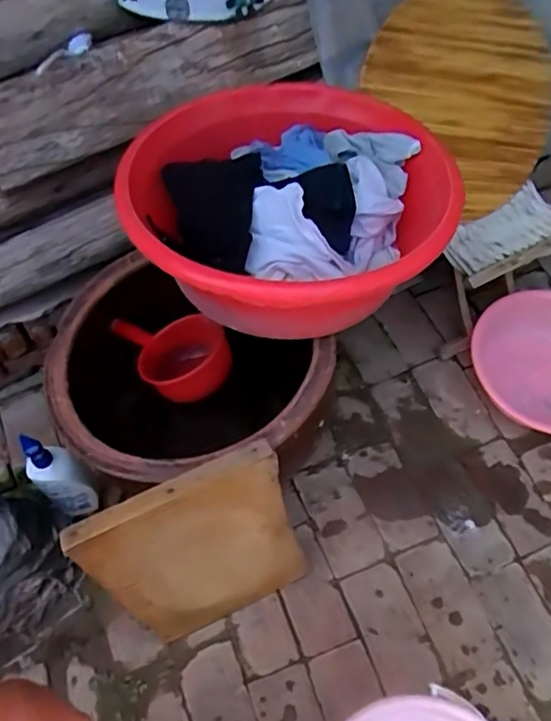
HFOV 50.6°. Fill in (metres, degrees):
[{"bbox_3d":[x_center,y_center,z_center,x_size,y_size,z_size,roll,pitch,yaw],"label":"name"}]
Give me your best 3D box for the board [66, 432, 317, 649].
[{"bbox_3d":[-0.118,0.340,0.986,0.314,0.497,0.030,-22,50,-9],"label":"board"}]

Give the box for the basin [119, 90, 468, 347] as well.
[{"bbox_3d":[0.018,-0.254,0.976,0.489,0.202,0.489,-1,60,1],"label":"basin"}]

